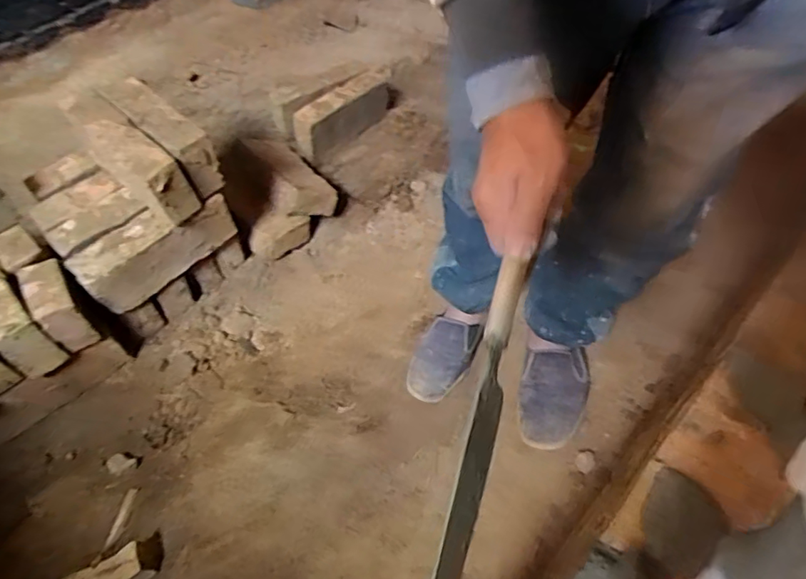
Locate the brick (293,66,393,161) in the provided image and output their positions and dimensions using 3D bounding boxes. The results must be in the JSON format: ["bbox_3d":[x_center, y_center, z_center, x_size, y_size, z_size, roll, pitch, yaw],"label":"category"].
[{"bbox_3d":[-0.132,-0.399,1.234,0.057,0.124,0.276,38,65,23],"label":"brick"}]

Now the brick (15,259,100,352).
[{"bbox_3d":[-0.510,0.024,0.808,0.058,0.099,0.109,-30,61,-17],"label":"brick"}]

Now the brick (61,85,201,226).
[{"bbox_3d":[-0.405,-0.195,0.810,0.223,0.107,0.064,35,64,22],"label":"brick"}]

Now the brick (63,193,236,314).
[{"bbox_3d":[-0.384,-0.065,0.858,0.241,0.117,0.067,-38,63,-21],"label":"brick"}]

